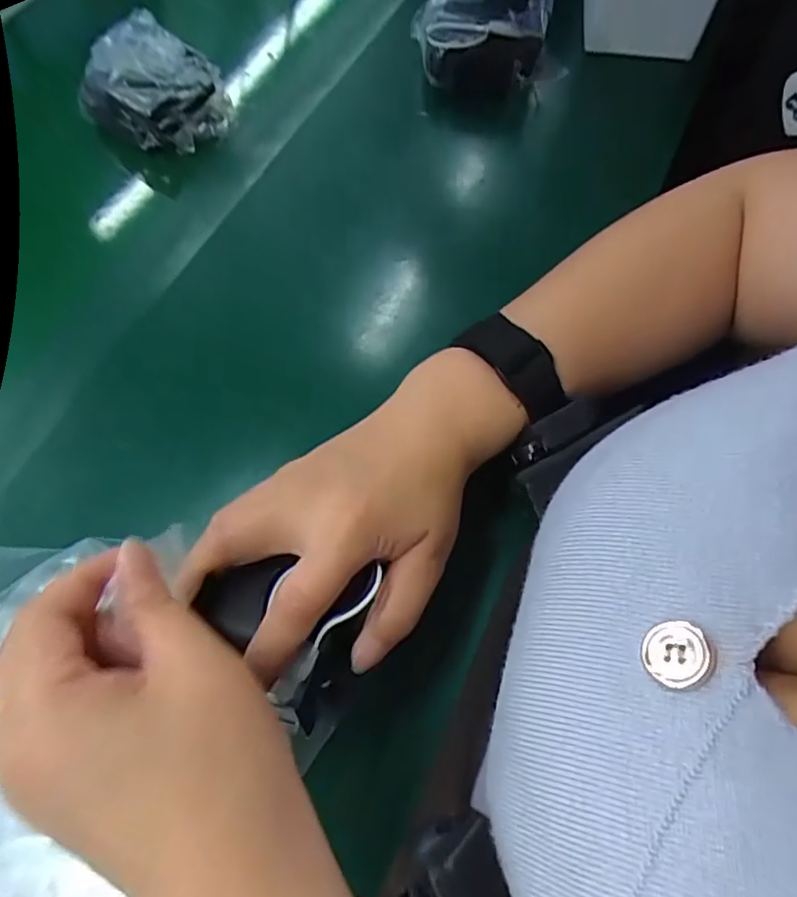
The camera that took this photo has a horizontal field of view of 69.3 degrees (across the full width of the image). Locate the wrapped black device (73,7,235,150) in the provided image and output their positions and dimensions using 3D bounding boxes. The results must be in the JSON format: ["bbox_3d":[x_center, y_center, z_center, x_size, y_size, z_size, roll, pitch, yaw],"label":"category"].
[{"bbox_3d":[-0.176,-0.266,0.423,0.094,0.055,0.083,30,67,12],"label":"wrapped black device"}]

